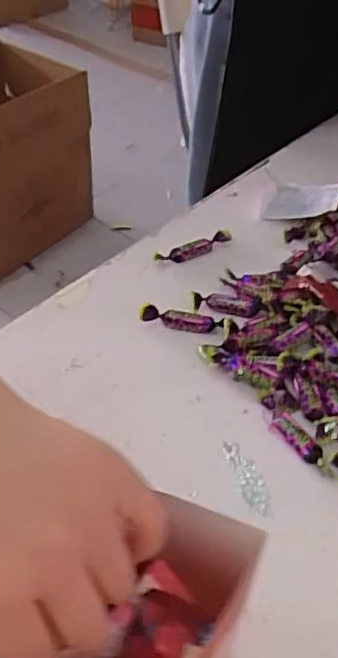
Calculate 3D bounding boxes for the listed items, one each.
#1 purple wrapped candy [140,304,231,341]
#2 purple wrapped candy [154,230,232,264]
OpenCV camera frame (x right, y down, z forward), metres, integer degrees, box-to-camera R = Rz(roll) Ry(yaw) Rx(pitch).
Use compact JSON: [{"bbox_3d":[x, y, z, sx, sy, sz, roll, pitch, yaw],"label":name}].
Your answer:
[{"bbox_3d":[0.015,-0.010,0.569,0.081,0.015,0.019,13,45,10],"label":"purple wrapped candy"},{"bbox_3d":[0.027,-0.083,0.650,0.085,0.012,0.014,-19,48,-21],"label":"purple wrapped candy"}]

